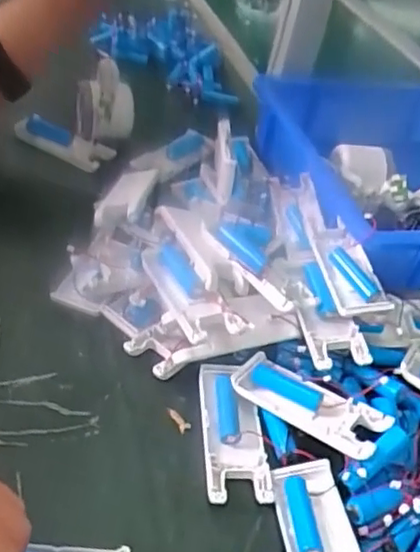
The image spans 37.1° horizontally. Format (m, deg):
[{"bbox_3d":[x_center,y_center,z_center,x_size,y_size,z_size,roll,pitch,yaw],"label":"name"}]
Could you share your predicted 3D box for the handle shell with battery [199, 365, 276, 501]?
[{"bbox_3d":[0.016,0.102,0.418,0.040,0.022,0.098,4,42,-10],"label":"handle shell with battery"}]

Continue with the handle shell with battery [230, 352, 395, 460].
[{"bbox_3d":[0.065,0.090,0.426,0.104,0.024,0.040,29,44,18],"label":"handle shell with battery"}]

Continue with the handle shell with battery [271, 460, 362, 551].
[{"bbox_3d":[0.065,0.151,0.357,0.041,0.028,0.101,2,38,-8],"label":"handle shell with battery"}]

